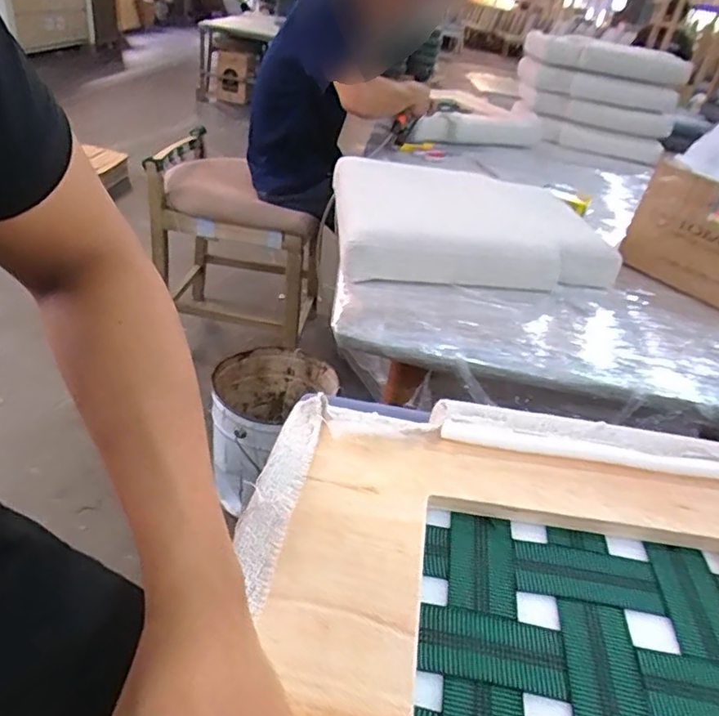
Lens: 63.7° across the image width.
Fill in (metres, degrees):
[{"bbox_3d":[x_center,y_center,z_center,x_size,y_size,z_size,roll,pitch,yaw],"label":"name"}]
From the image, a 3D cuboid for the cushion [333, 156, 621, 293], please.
[{"bbox_3d":[0.183,-0.273,1.148,0.486,0.082,0.500,1,35,-12],"label":"cushion"}]

